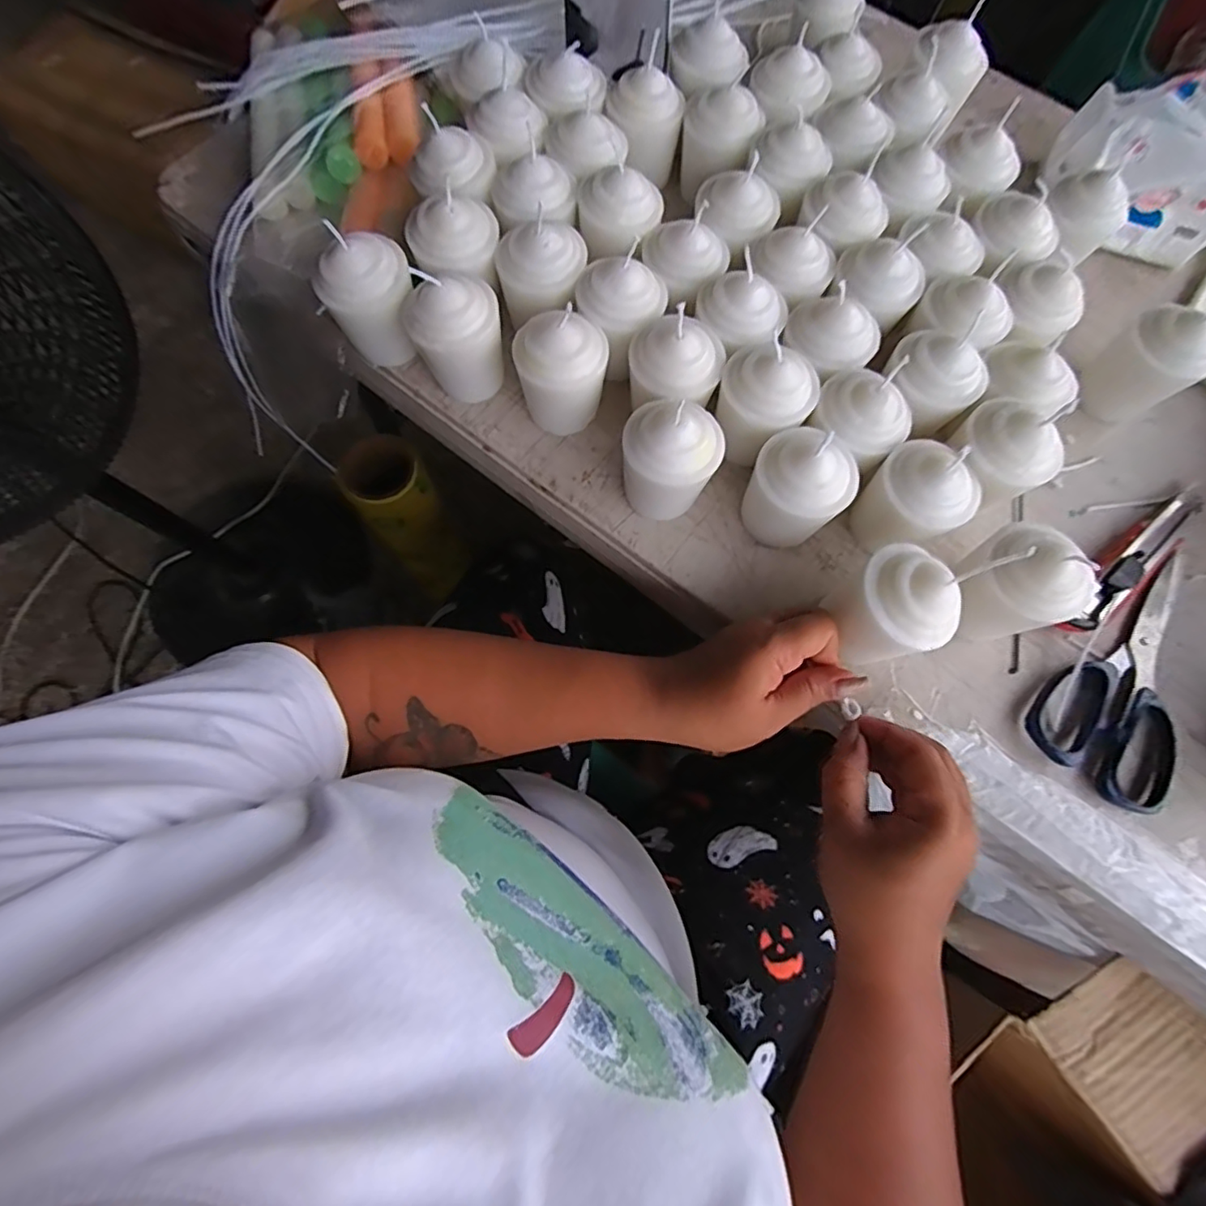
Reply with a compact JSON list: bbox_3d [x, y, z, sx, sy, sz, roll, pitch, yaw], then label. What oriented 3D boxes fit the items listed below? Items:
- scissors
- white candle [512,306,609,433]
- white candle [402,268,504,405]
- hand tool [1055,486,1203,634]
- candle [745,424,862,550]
[{"bbox_3d":[0.334,0.042,0.357,0.084,0.011,0.174,42,76,10],"label":"scissors"},{"bbox_3d":[-0.026,-0.145,0.363,0.054,0.077,0.048,-6,73,-4],"label":"white candle"},{"bbox_3d":[-0.096,-0.178,0.375,0.055,0.075,0.060,0,73,-1],"label":"white candle"},{"bbox_3d":[0.350,-0.034,0.378,0.154,0.022,0.025,-38,78,-12],"label":"hand tool"},{"bbox_3d":[0.115,-0.064,0.344,0.058,0.066,0.051,18,73,4],"label":"candle"}]

